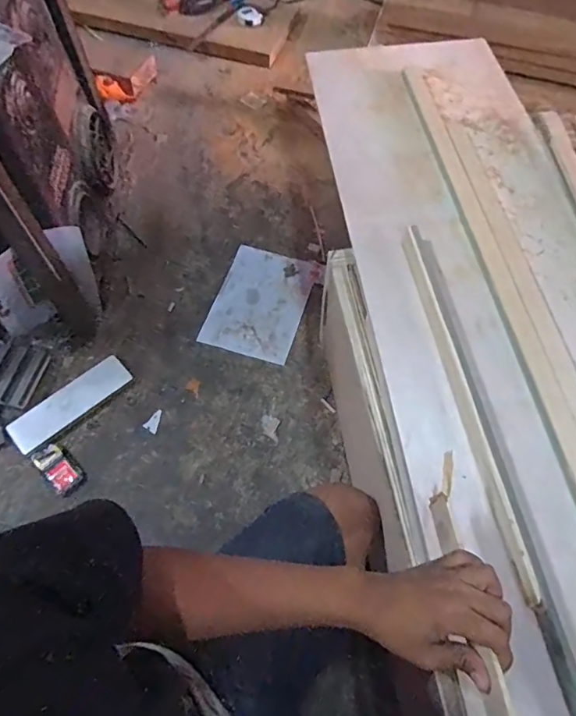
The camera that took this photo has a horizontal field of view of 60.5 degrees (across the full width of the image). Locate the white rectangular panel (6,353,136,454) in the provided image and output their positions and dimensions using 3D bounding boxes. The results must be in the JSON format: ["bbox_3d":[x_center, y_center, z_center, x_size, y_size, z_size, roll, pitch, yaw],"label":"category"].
[{"bbox_3d":[-0.440,0.090,1.004,0.247,0.009,0.075,-40,77,-25],"label":"white rectangular panel"}]

